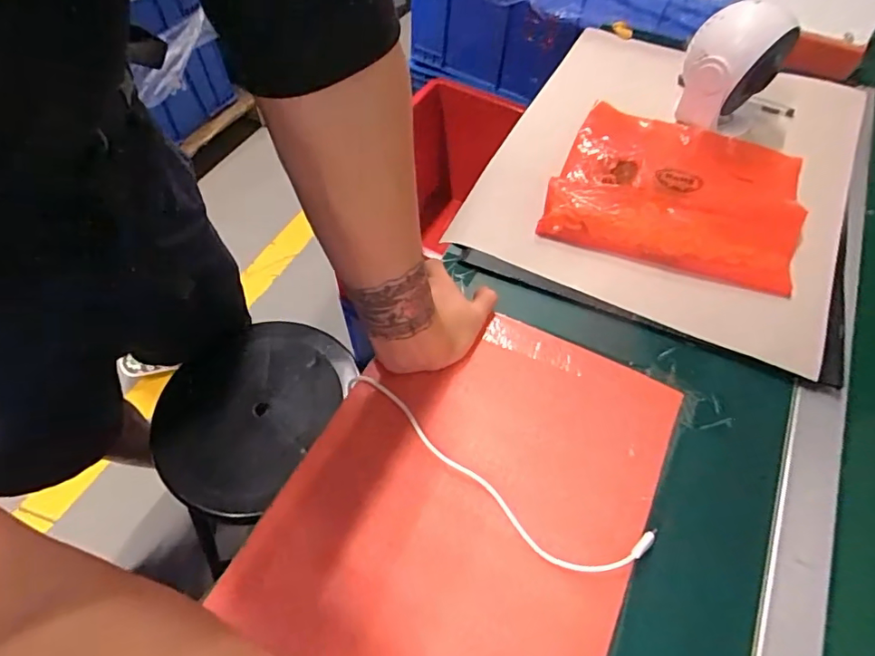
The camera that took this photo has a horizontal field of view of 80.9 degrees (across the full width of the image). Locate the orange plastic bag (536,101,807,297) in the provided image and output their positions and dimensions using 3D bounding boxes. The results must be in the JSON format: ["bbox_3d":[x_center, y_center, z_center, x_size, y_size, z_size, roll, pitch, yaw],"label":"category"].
[{"bbox_3d":[0.268,-0.157,0.571,0.255,0.039,0.246,22,59,13],"label":"orange plastic bag"}]

